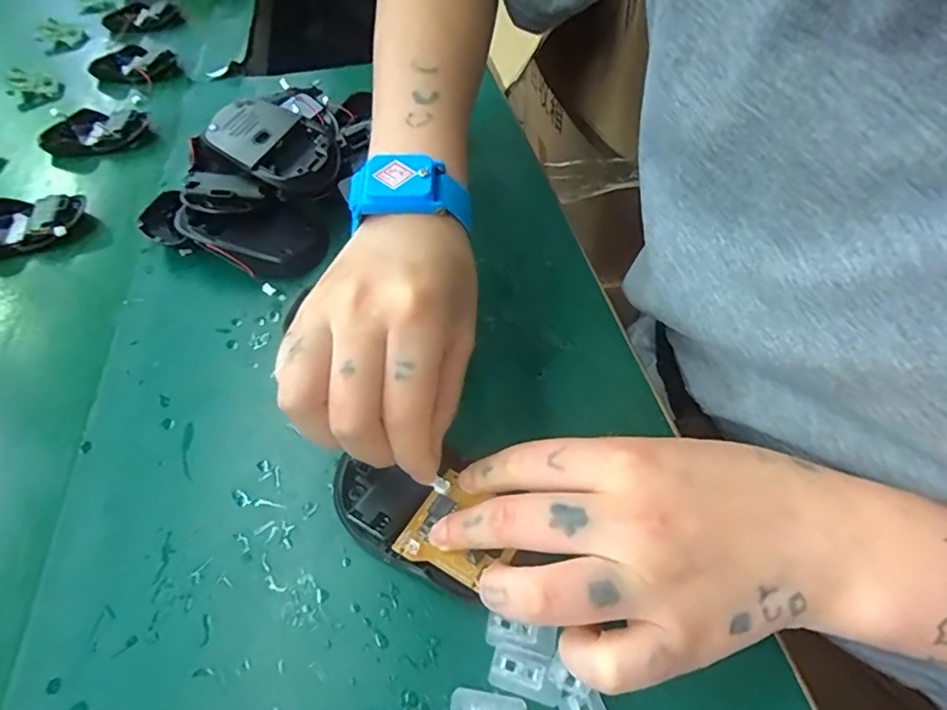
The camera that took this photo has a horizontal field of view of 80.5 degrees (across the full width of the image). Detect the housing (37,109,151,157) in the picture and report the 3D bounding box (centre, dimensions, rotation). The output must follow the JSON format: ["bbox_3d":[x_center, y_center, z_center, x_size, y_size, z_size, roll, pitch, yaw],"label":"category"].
[{"bbox_3d":[-0.338,-0.201,0.502,0.089,0.018,0.057,-13,49,-7],"label":"housing"}]

